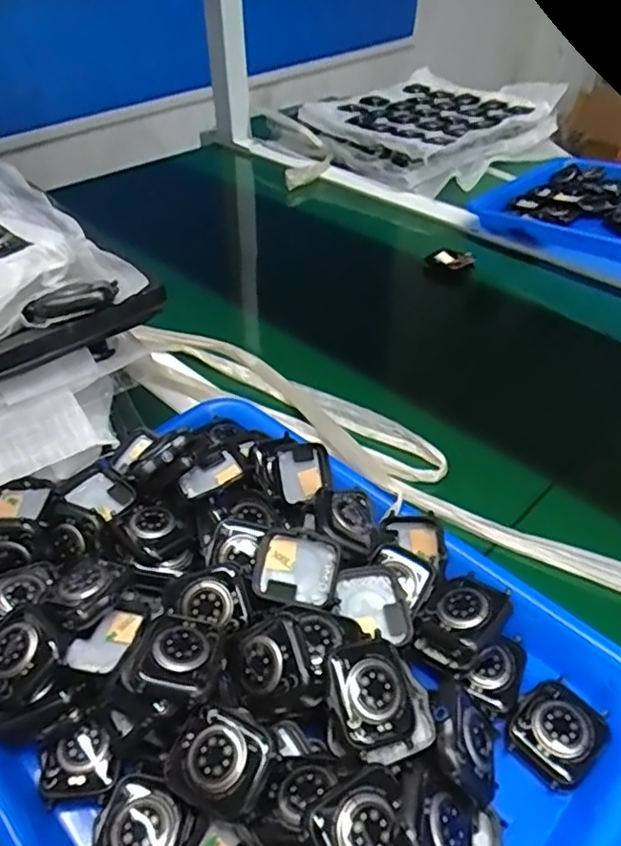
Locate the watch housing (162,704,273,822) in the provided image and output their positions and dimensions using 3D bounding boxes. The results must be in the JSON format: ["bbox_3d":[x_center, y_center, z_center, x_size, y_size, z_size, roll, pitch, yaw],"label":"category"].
[{"bbox_3d":[-0.038,0.141,0.257,0.039,0.010,0.037,21,62,25],"label":"watch housing"}]

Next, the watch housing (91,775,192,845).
[{"bbox_3d":[-0.070,0.170,0.254,0.038,0.007,0.039,10,43,13],"label":"watch housing"}]

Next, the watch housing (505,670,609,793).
[{"bbox_3d":[0.117,0.144,0.290,0.045,0.008,0.038,-34,51,-31],"label":"watch housing"}]

